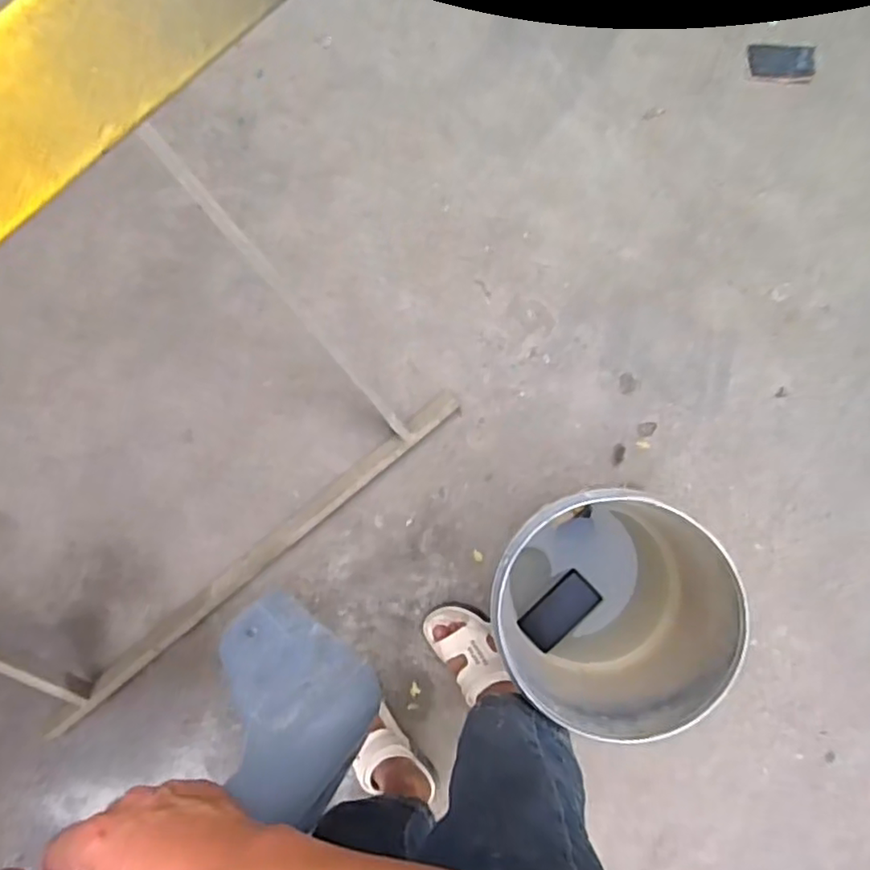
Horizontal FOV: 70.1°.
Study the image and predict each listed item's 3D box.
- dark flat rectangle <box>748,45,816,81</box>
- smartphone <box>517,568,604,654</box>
[{"bbox_3d":[0.639,-0.688,1.148,0.122,0.014,0.070,9,88,4],"label":"dark flat rectangle"},{"bbox_3d":[0.205,0.289,1.015,0.130,0.015,0.068,-44,84,0],"label":"smartphone"}]

